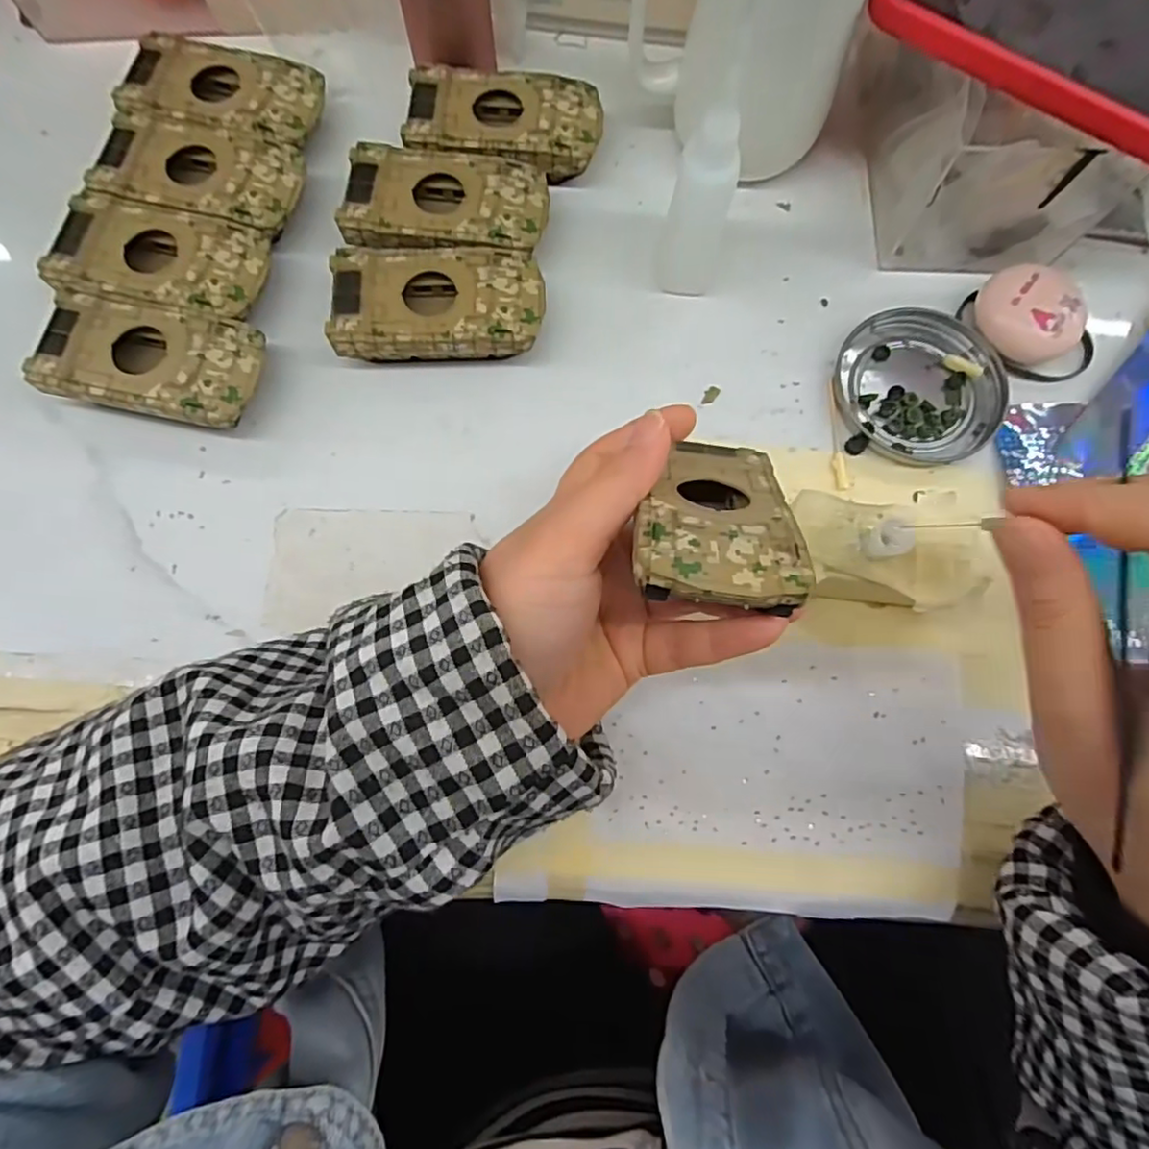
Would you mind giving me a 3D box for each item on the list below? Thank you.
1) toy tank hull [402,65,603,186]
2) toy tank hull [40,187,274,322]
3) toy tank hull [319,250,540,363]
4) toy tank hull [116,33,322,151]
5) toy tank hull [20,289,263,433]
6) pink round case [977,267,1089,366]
[{"bbox_3d":[-0.035,-0.230,0.328,0.095,0.026,0.053,5,77,1],"label":"toy tank hull"},{"bbox_3d":[-0.194,-0.147,0.305,0.093,0.025,0.051,12,77,2],"label":"toy tank hull"},{"bbox_3d":[-0.063,-0.125,0.302,0.094,0.029,0.053,1,77,0],"label":"toy tank hull"},{"bbox_3d":[-0.179,-0.245,0.331,0.095,0.025,0.054,10,77,2],"label":"toy tank hull"},{"bbox_3d":[-0.190,-0.095,0.292,0.093,0.026,0.050,11,77,2],"label":"toy tank hull"},{"bbox_3d":[0.217,-0.122,0.303,0.043,0.022,0.040,11,77,2],"label":"pink round case"}]

